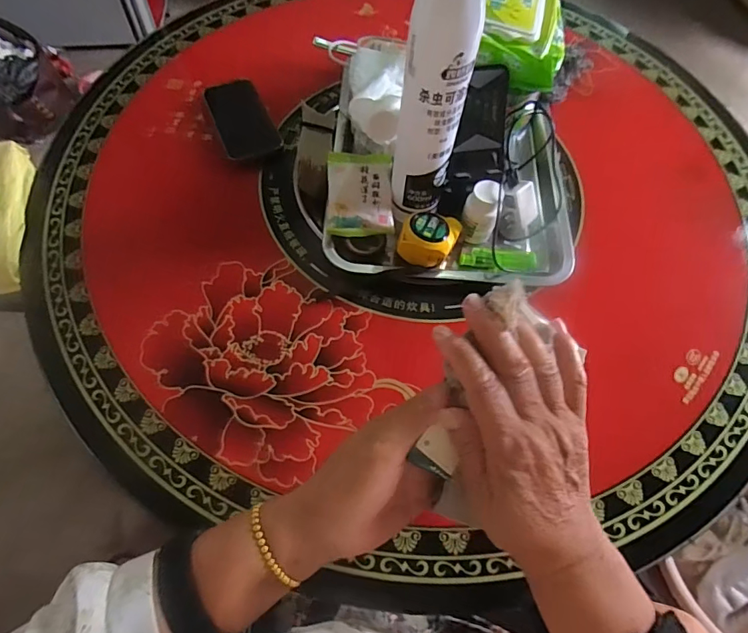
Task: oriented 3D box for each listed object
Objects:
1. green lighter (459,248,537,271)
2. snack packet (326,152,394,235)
[{"bbox_3d":[0.144,-0.065,0.529,0.088,0.008,0.026,7,62,-1],"label":"green lighter"},{"bbox_3d":[-0.016,-0.142,0.526,0.072,0.024,0.098,-1,66,-3],"label":"snack packet"}]

